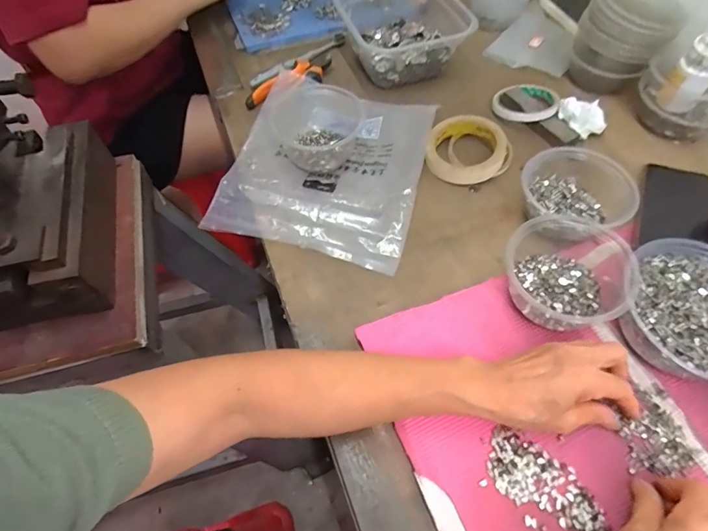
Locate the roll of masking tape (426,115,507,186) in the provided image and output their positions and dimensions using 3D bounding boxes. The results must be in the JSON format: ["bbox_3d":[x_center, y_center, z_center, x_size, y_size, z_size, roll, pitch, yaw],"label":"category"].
[{"bbox_3d":[0.143,-0.150,0.548,0.094,0.033,0.098,-2,60,3],"label":"roll of masking tape"}]

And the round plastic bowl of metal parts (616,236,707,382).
[{"bbox_3d":[0.319,0.042,0.397,0.122,0.054,0.145,19,63,14],"label":"round plastic bowl of metal parts"}]

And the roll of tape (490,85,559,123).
[{"bbox_3d":[0.239,-0.226,0.594,0.086,0.017,0.083,-3,55,4],"label":"roll of tape"}]

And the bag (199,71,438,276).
[{"bbox_3d":[-0.033,-0.135,0.535,0.234,0.036,0.255,13,61,11],"label":"bag"}]

